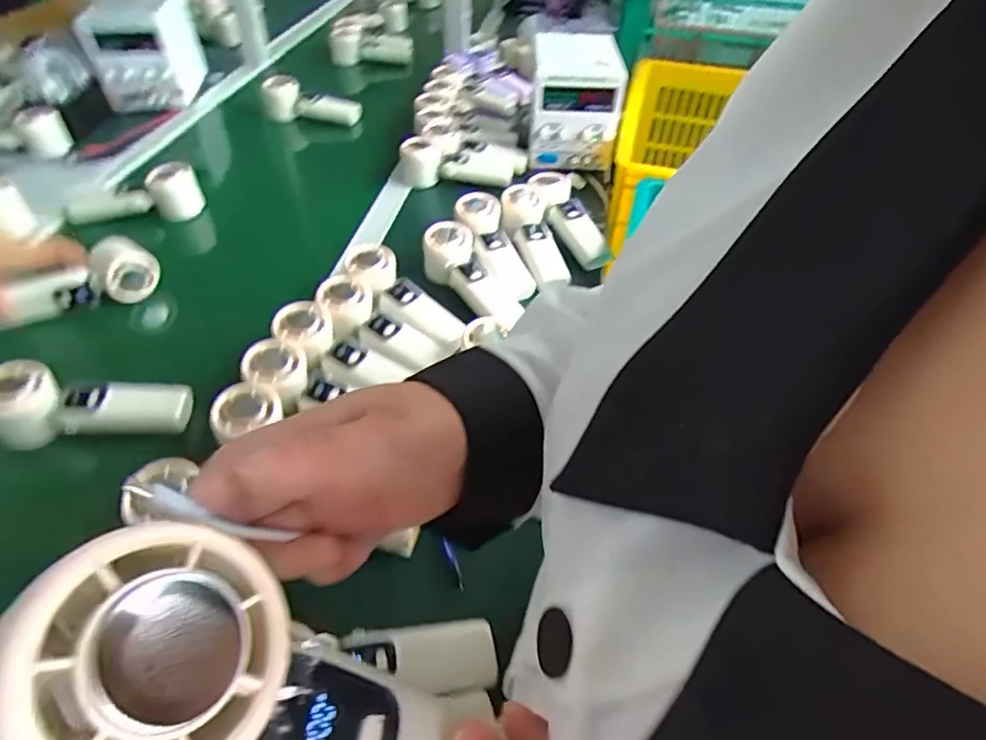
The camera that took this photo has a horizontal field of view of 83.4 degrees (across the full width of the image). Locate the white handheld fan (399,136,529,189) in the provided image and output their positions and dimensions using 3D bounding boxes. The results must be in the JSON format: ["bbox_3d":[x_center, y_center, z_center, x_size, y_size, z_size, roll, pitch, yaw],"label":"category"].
[{"bbox_3d":[-0.044,-0.323,0.855,0.192,0.064,0.046,-9,48,-11],"label":"white handheld fan"}]

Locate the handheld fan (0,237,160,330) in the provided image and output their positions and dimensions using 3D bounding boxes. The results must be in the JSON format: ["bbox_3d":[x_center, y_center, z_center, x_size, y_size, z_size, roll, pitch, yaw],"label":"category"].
[{"bbox_3d":[-0.471,-0.101,0.627,0.158,0.056,0.042,-23,52,-23],"label":"handheld fan"}]

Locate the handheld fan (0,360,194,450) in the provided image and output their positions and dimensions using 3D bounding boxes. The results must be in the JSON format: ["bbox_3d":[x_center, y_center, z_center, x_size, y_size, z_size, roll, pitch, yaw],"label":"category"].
[{"bbox_3d":[-0.374,0.027,0.515,0.168,0.049,0.065,0,47,-3],"label":"handheld fan"}]

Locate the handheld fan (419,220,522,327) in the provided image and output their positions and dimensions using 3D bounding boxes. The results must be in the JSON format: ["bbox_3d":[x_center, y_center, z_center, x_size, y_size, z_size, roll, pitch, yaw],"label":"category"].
[{"bbox_3d":[-0.029,-0.114,0.668,0.060,0.048,0.147,-32,76,-29],"label":"handheld fan"}]

